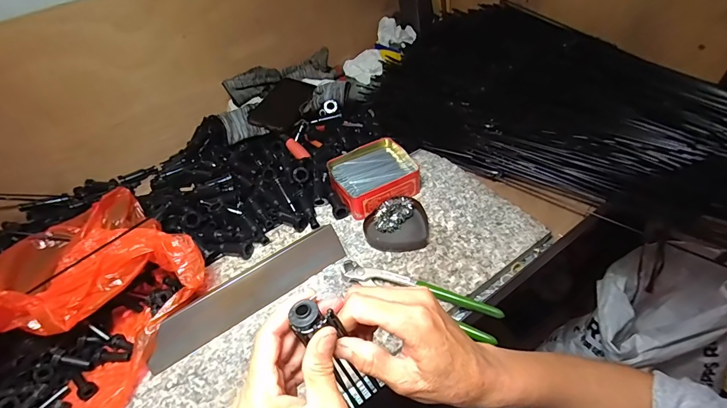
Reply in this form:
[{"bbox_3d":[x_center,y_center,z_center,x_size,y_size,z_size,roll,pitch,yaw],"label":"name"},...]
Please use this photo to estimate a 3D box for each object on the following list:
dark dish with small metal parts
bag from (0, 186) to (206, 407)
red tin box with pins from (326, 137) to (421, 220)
[{"bbox_3d":[0.048,0.025,0.549,0.091,0.023,0.089,-3,48,4],"label":"dark dish with small metal parts"},{"bbox_3d":[-0.379,0.125,0.437,0.261,0.126,0.325,24,55,26],"label":"bag"},{"bbox_3d":[0.015,-0.045,0.599,0.128,0.040,0.112,-27,50,-17],"label":"red tin box with pins"}]

